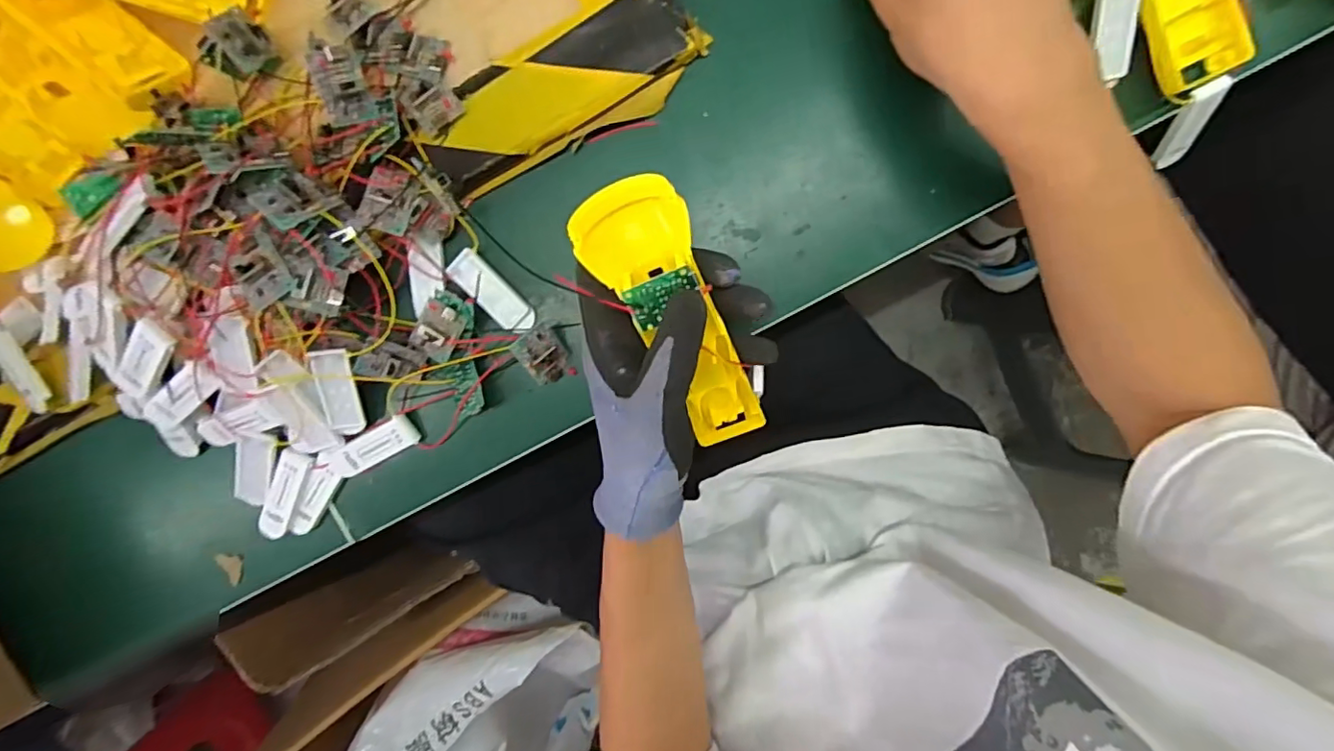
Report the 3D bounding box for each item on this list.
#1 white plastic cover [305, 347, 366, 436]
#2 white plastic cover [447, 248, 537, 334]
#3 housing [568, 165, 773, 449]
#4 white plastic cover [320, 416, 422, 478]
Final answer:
[{"bbox_3d":[-0.196,0.011,0.344,0.020,0.004,0.057,-12,120,-22],"label":"white plastic cover"},{"bbox_3d":[-0.105,-0.050,0.348,0.019,0.013,0.056,-43,92,6],"label":"white plastic cover"},{"bbox_3d":[0.009,-0.023,0.300,0.048,0.022,0.170,-26,128,5],"label":"housing"},{"bbox_3d":[-0.185,0.046,0.360,0.059,0.008,0.020,-27,93,5],"label":"white plastic cover"}]

